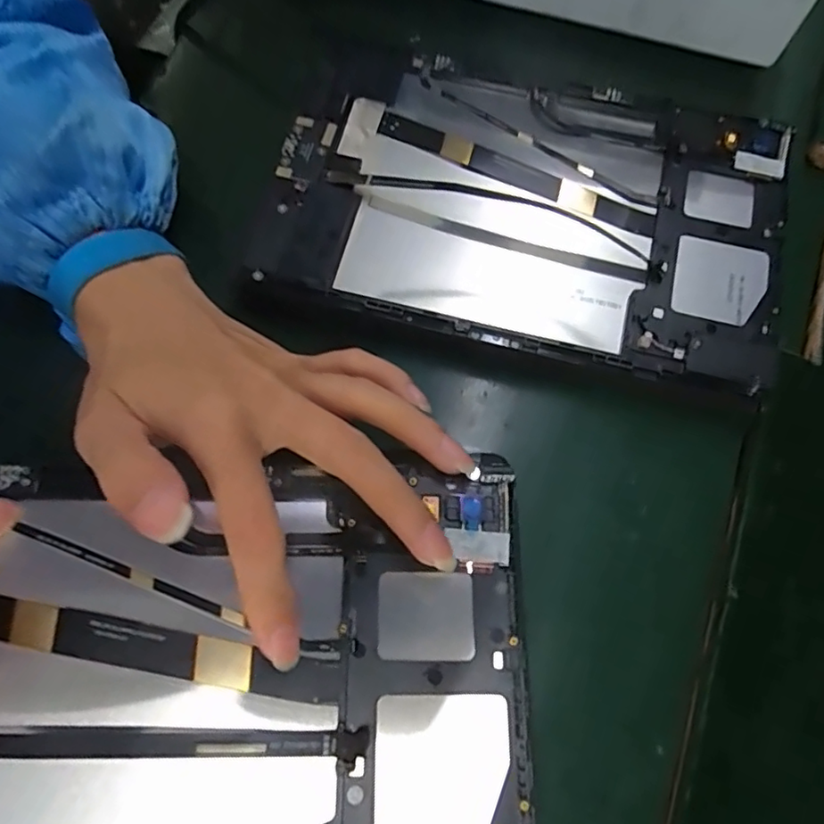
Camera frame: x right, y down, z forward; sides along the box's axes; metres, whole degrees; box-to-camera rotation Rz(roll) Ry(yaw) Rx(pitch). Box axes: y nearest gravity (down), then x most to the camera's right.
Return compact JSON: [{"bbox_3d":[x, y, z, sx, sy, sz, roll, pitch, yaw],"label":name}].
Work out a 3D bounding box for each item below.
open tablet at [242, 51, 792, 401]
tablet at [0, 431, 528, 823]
[{"bbox_3d":[0.053,-0.100,0.274,0.232,0.012,0.147,15,73,2],"label":"open tablet"},{"bbox_3d":[-0.079,0.091,0.180,0.224,0.012,0.148,0,74,0],"label":"tablet"}]

